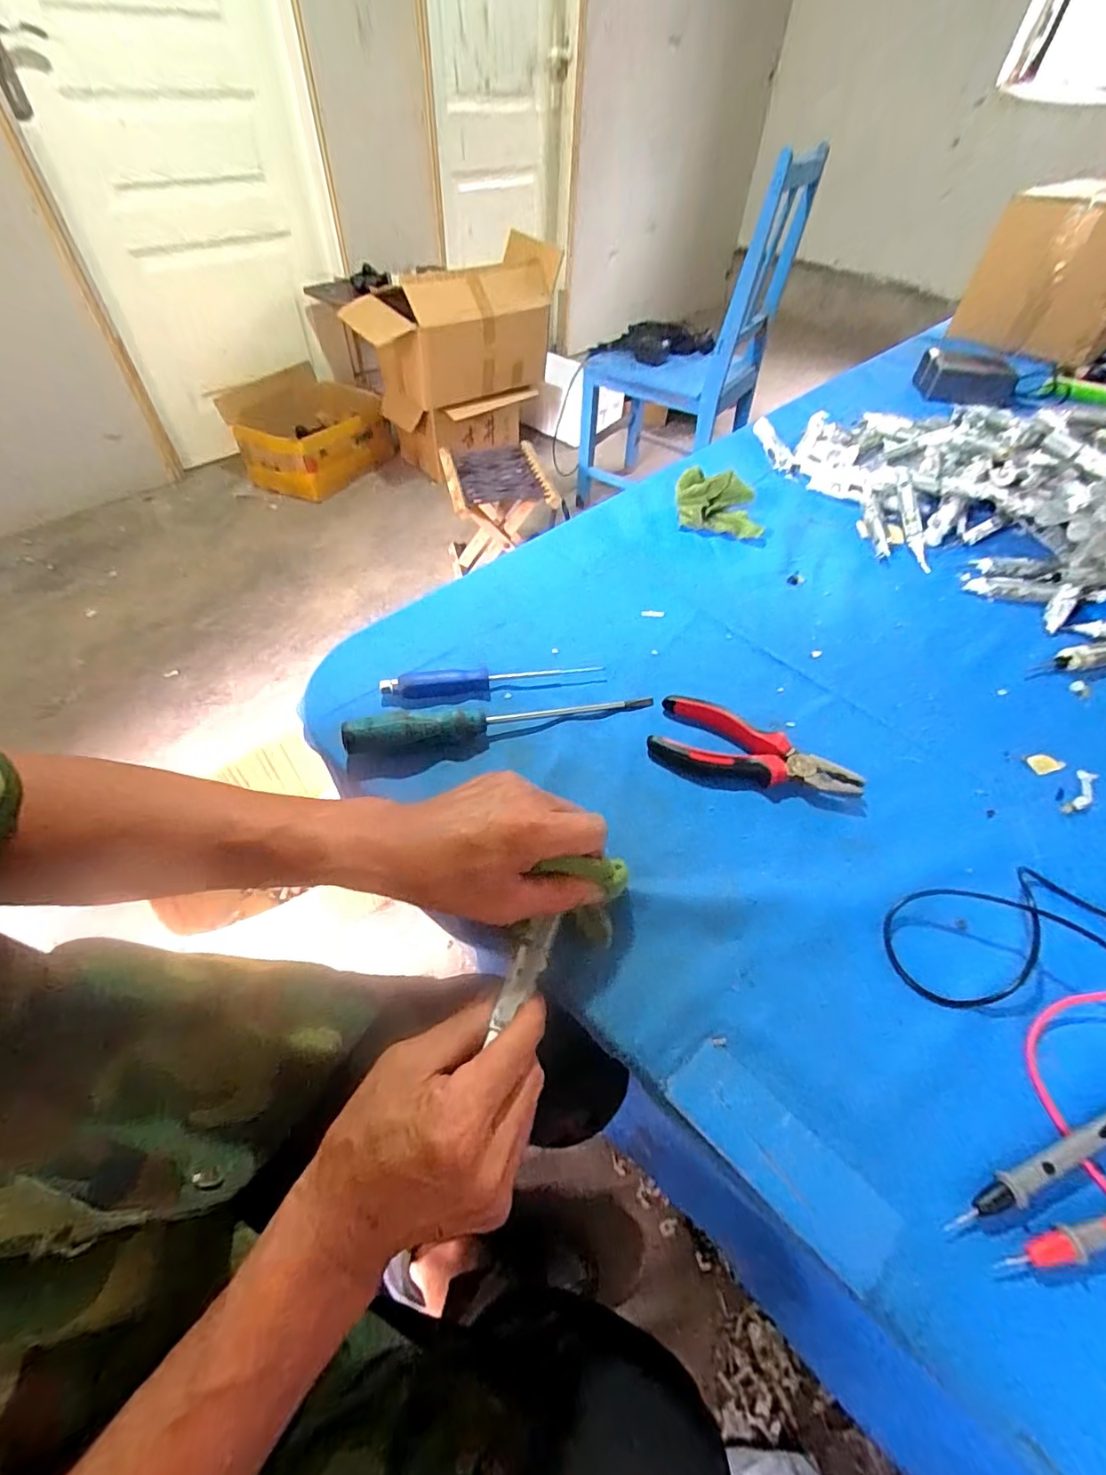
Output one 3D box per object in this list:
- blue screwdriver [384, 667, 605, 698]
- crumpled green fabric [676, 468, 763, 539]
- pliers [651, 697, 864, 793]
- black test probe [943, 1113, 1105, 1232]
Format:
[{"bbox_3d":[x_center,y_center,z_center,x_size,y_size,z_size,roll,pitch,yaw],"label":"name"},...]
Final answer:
[{"bbox_3d":[-0.052,-0.053,0.483,0.192,0.018,0.019,-7,52,-9],"label":"blue screwdriver"},{"bbox_3d":[0.197,-0.277,0.657,0.105,0.048,0.063,12,51,6],"label":"crumpled green fabric"},{"bbox_3d":[0.158,0.013,0.435,0.155,0.020,0.069,20,53,12],"label":"pliers"},{"bbox_3d":[0.259,0.214,0.282,0.146,0.010,0.012,-15,54,-15],"label":"black test probe"}]

